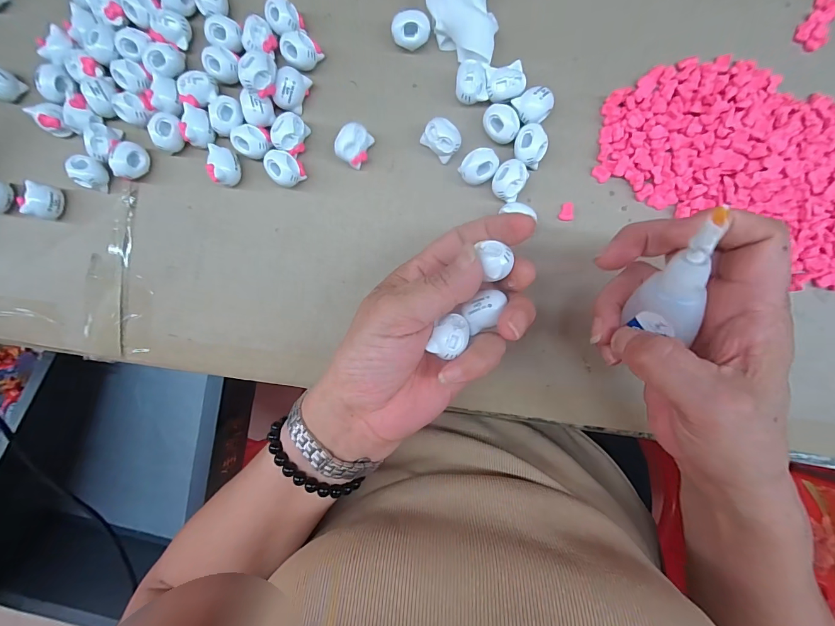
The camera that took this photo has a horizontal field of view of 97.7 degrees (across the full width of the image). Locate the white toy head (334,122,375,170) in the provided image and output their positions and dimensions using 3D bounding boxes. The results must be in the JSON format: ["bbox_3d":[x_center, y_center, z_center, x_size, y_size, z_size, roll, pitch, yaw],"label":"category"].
[{"bbox_3d":[-0.044,-0.116,0.254,0.019,0.021,0.025,27,92,4],"label":"white toy head"}]

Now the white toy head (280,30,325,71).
[{"bbox_3d":[-0.080,-0.181,0.255,0.024,0.022,0.021,-32,87,4],"label":"white toy head"}]

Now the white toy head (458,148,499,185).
[{"bbox_3d":[0.042,-0.099,0.249,0.025,0.017,0.020,-41,87,3],"label":"white toy head"}]

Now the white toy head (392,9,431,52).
[{"bbox_3d":[-0.004,-0.193,0.252,0.025,0.019,0.018,-2,89,5],"label":"white toy head"}]

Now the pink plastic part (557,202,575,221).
[{"bbox_3d":[0.104,-0.071,0.252,0.011,0.006,0.013,1,90,5],"label":"pink plastic part"}]

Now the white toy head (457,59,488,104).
[{"bbox_3d":[0.036,-0.155,0.249,0.020,0.020,0.025,-10,89,5],"label":"white toy head"}]

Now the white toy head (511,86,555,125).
[{"bbox_3d":[0.078,-0.138,0.247,0.024,0.022,0.021,-26,88,4],"label":"white toy head"}]

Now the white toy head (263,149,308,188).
[{"bbox_3d":[-0.093,-0.101,0.256,0.024,0.022,0.022,0,90,5],"label":"white toy head"}]

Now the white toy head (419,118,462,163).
[{"bbox_3d":[0.017,-0.118,0.251,0.025,0.020,0.021,34,92,4],"label":"white toy head"}]

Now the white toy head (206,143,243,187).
[{"bbox_3d":[-0.135,-0.104,0.258,0.017,0.022,0.025,-20,88,4],"label":"white toy head"}]

